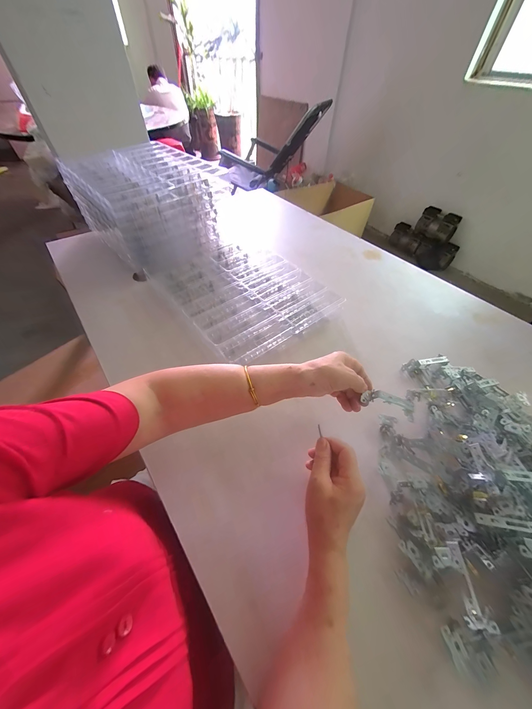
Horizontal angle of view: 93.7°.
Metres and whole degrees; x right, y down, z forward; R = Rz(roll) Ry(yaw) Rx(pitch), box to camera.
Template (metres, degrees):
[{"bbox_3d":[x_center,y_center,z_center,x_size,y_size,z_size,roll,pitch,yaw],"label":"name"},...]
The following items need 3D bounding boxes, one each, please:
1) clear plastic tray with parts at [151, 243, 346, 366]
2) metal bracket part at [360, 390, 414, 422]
[{"bbox_3d":[-0.063,-0.165,0.666,0.336,0.055,0.420,-33,58,-24],"label":"clear plastic tray with parts"},{"bbox_3d":[0.217,0.085,0.428,0.104,0.032,0.021,22,52,-6],"label":"metal bracket part"}]

